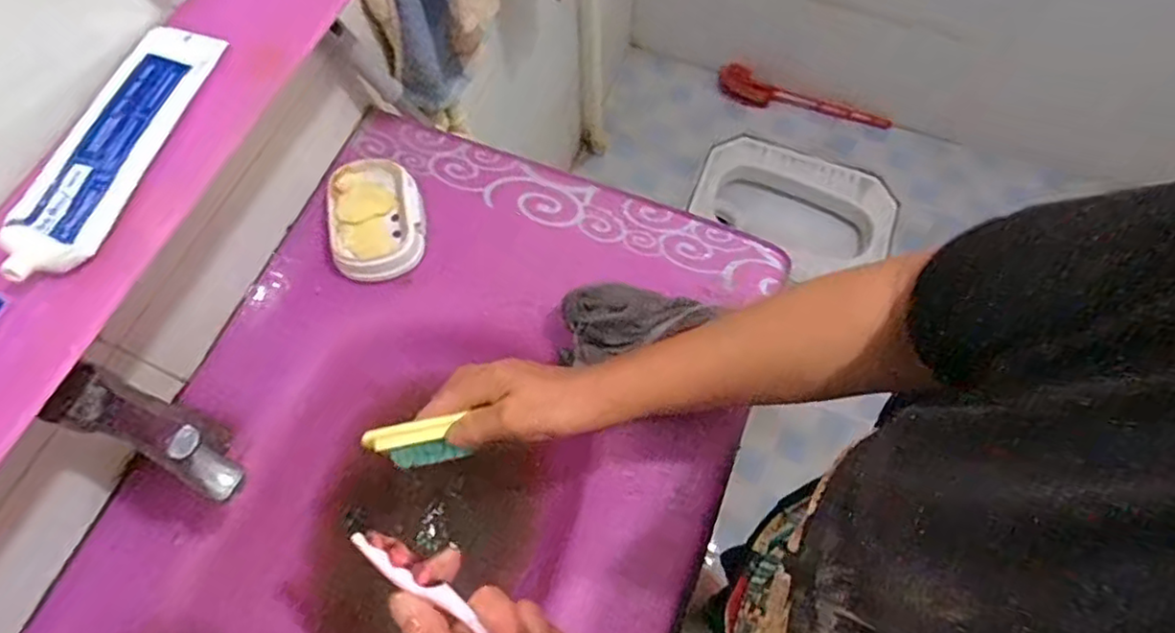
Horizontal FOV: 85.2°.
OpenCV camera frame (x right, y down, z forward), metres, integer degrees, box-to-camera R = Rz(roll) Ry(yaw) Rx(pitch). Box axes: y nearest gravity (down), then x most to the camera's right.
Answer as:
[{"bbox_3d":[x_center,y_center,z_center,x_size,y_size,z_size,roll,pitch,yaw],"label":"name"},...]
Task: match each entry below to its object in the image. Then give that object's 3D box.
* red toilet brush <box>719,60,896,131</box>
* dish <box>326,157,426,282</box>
[{"bbox_3d":[0.553,-0.557,1.640,0.442,0.056,0.090,19,68,8],"label":"red toilet brush"},{"bbox_3d":[-0.217,-0.099,0.660,0.092,0.031,0.131,-11,67,-5],"label":"dish"}]

